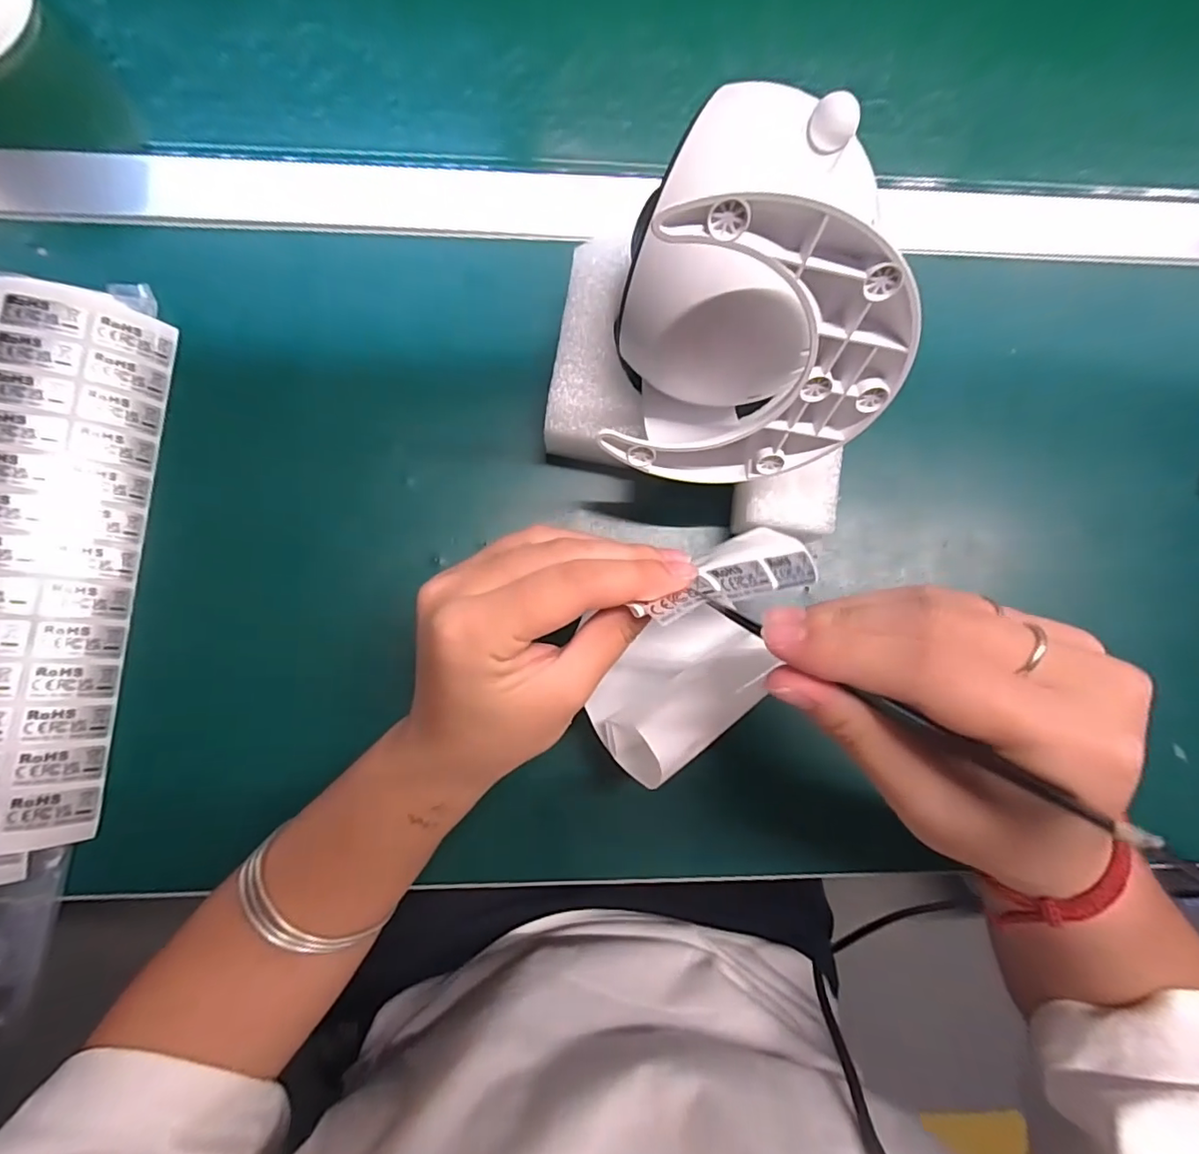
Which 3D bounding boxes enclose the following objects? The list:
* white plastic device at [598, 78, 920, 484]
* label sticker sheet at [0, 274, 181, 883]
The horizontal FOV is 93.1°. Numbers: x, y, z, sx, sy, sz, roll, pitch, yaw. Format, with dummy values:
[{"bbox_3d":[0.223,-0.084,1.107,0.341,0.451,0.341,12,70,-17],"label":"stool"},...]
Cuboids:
[{"bbox_3d":[0.062,-0.109,0.224,0.100,0.120,0.119,8,82,-2],"label":"white plastic device"},{"bbox_3d":[-0.280,-0.004,0.263,0.098,0.033,0.270,3,82,-3],"label":"label sticker sheet"}]

